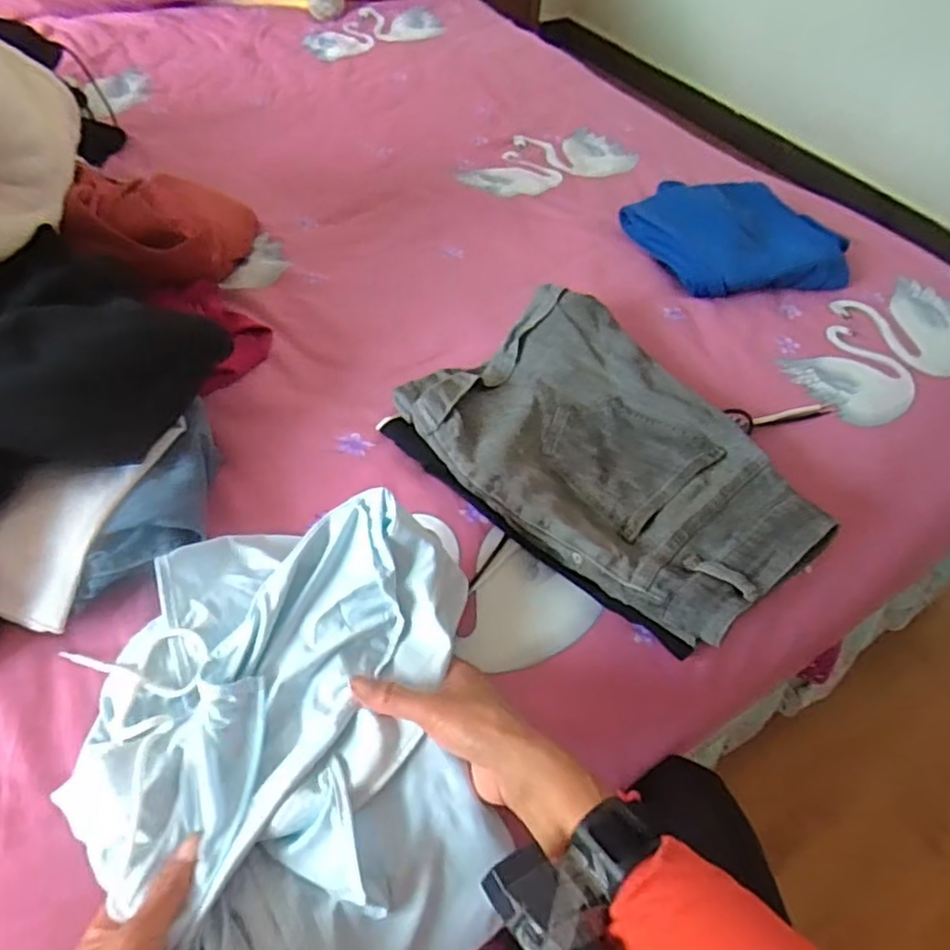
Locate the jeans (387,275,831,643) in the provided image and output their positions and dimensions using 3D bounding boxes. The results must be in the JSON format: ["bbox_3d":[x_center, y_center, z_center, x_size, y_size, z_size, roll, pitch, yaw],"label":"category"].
[{"bbox_3d":[0.122,-0.025,0.607,0.239,0.042,0.349,-29,60,-26],"label":"jeans"}]

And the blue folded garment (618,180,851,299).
[{"bbox_3d":[0.364,-0.333,0.915,0.267,0.061,0.244,-15,55,-17],"label":"blue folded garment"}]

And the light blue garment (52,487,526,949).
[{"bbox_3d":[-0.120,0.176,0.439,0.251,0.104,0.313,-5,52,-10],"label":"light blue garment"}]

